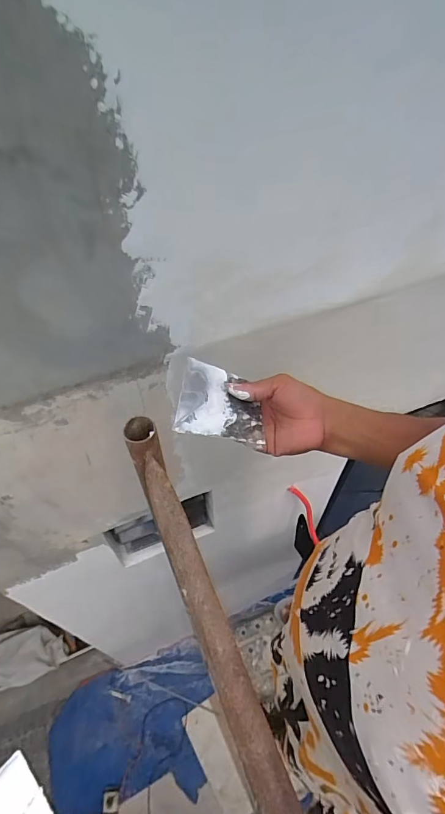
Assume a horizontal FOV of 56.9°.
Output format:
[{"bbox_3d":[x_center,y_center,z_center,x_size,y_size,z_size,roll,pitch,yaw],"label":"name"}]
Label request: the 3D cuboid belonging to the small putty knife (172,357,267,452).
[{"bbox_3d":[-0.001,-0.007,0.454,0.091,0.004,0.139,17,34,-9],"label":"small putty knife"}]

